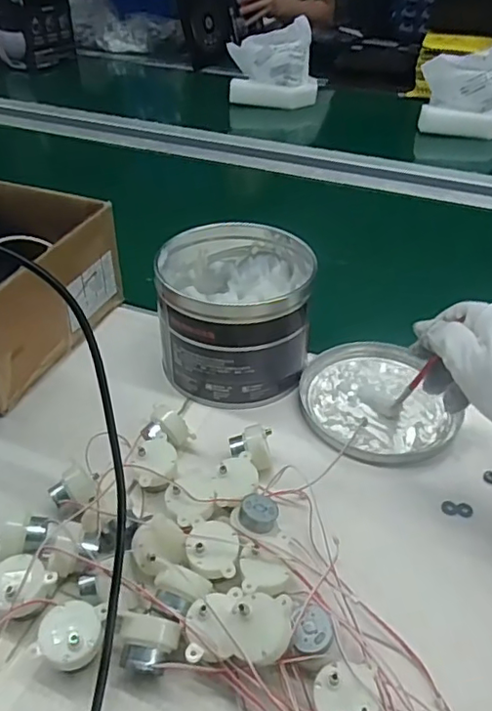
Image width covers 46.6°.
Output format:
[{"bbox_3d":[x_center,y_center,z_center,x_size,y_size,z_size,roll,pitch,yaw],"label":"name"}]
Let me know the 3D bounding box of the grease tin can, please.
[{"bbox_3d":[-0.010,-0.042,0.491,0.126,0.102,0.134,-2,39,-3],"label":"grease tin can"}]

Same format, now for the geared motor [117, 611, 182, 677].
[{"bbox_3d":[-0.052,0.157,0.307,0.034,0.025,0.027,0,40,-3],"label":"geared motor"}]

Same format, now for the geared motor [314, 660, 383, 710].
[{"bbox_3d":[0.050,0.175,0.286,0.031,0.024,0.034,7,40,6],"label":"geared motor"}]

